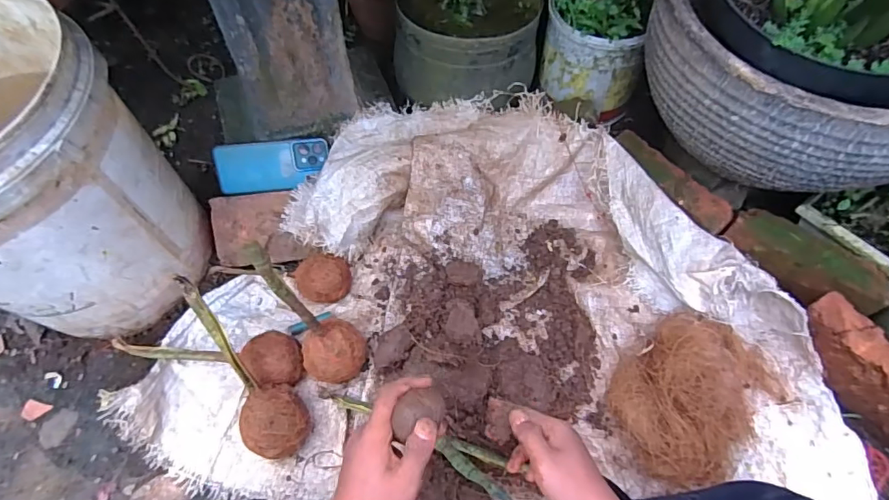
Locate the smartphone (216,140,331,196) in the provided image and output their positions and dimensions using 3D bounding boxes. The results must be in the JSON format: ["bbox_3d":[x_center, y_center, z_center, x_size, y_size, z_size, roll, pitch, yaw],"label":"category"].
[{"bbox_3d":[-0.264,-0.128,0.764,0.164,0.006,0.072,-6,101,-7],"label":"smartphone"}]

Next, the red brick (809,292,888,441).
[{"bbox_3d":[0.514,0.153,0.606,0.046,0.099,0.189,-26,65,-15],"label":"red brick"}]

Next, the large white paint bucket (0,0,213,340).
[{"bbox_3d":[-0.509,-0.075,0.606,0.300,0.337,0.283,29,64,14],"label":"large white paint bucket"}]

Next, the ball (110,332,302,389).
[{"bbox_3d":[-0.317,0.141,0.660,0.264,0.064,0.074,1,60,13],"label":"ball"}]

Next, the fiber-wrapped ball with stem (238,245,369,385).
[{"bbox_3d":[-0.145,0.082,0.574,0.080,0.234,0.093,-25,65,-14],"label":"fiber-wrapped ball with stem"}]

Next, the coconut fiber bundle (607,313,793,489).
[{"bbox_3d":[0.314,0.178,0.617,0.226,0.073,0.172,-40,69,-21],"label":"coconut fiber bundle"}]

